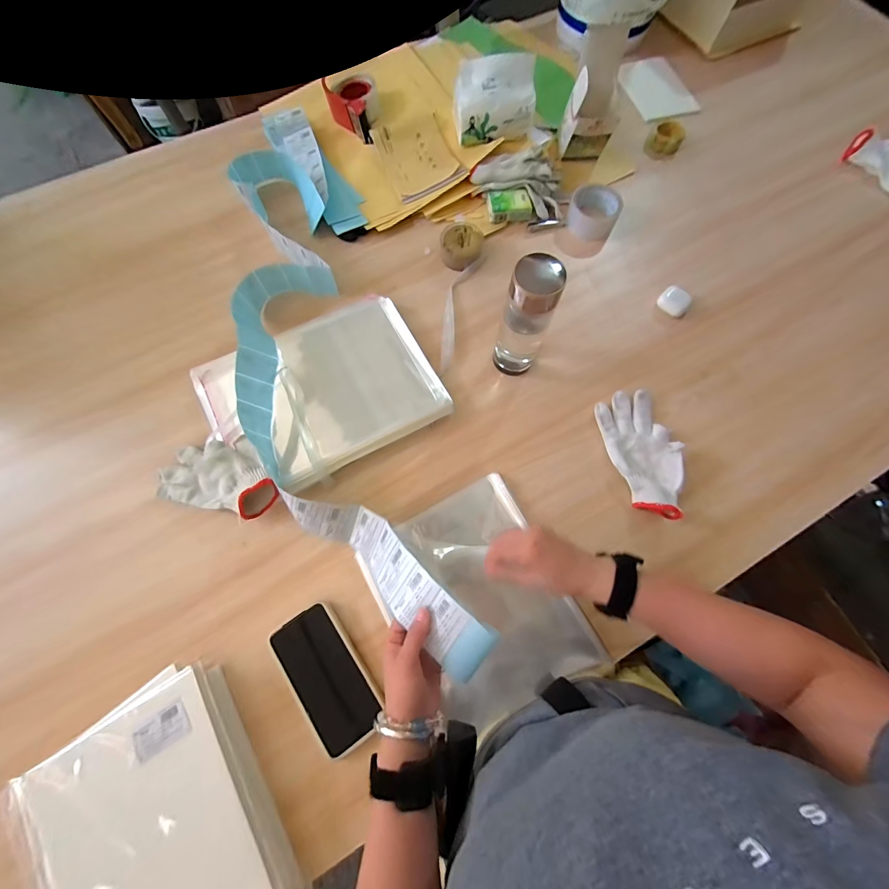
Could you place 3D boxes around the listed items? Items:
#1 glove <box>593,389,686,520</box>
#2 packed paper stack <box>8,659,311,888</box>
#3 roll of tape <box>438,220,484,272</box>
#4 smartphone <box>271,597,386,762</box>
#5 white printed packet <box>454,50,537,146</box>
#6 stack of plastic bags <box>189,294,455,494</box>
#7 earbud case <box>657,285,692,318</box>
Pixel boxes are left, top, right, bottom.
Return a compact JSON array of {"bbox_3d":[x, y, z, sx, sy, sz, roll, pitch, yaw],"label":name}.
[{"bbox_3d":[0.291,0.012,0.546,0.093,0.039,0.193,-11,72,-5],"label":"glove"},{"bbox_3d":[-0.302,0.409,0.388,0.210,0.039,0.275,-32,75,-11],"label":"packed paper stack"},{"bbox_3d":[0.031,-0.349,0.664,0.074,0.036,0.076,1,71,-1],"label":"roll of tape"},{"bbox_3d":[-0.143,0.283,0.459,0.081,0.013,0.160,-34,75,-12],"label":"smartphone"},{"bbox_3d":[0.094,-0.635,0.694,0.145,0.091,0.089,1,71,-1],"label":"white printed packet"},{"bbox_3d":[-0.184,-0.085,0.572,0.320,0.032,0.256,-31,75,-11],"label":"stack of plastic bags"},{"bbox_3d":[0.392,-0.244,0.638,0.048,0.027,0.043,40,75,12],"label":"earbud case"}]

